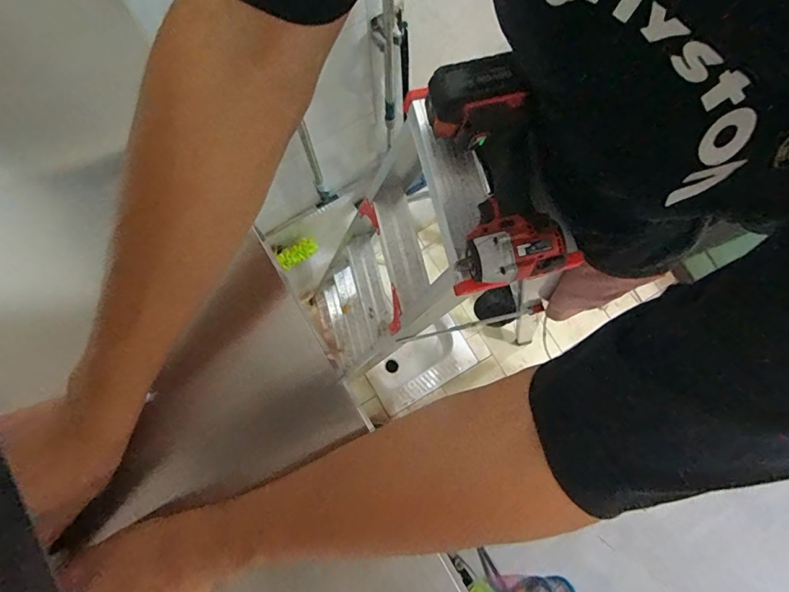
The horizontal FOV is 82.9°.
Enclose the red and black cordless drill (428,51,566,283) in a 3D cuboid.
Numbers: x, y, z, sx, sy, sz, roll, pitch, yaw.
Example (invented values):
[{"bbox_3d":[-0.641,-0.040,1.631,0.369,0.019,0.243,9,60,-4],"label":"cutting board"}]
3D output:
[{"bbox_3d":[0.111,-0.142,0.520,0.113,0.071,0.254,-14,80,-2],"label":"red and black cordless drill"}]

